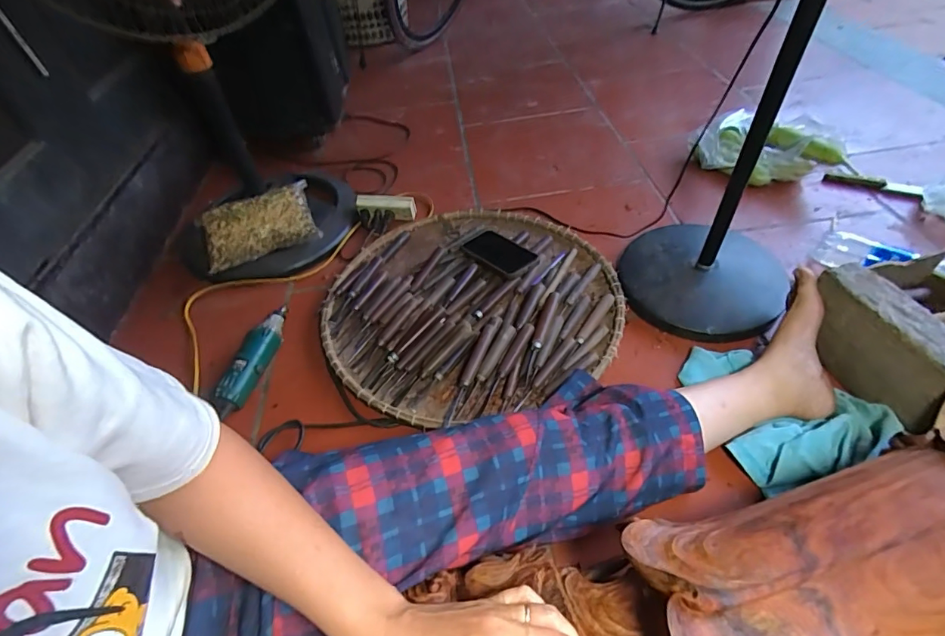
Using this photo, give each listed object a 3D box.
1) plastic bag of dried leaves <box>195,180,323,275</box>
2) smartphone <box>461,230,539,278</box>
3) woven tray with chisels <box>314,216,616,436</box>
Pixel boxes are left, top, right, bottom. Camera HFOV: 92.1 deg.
[{"bbox_3d":[-0.443,-0.197,0.944,0.225,0.080,0.131,-23,49,-13],"label":"plastic bag of dried leaves"},{"bbox_3d":[0.050,-0.129,0.897,0.085,0.016,0.170,-29,41,-24],"label":"smartphone"},{"bbox_3d":[-0.007,-0.043,0.840,0.523,0.052,0.509,-10,47,-5],"label":"woven tray with chisels"}]

